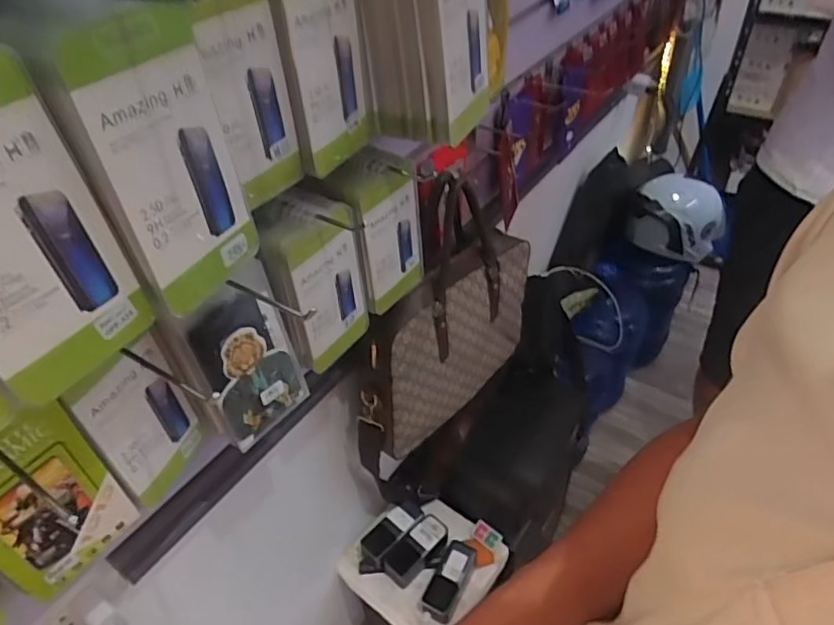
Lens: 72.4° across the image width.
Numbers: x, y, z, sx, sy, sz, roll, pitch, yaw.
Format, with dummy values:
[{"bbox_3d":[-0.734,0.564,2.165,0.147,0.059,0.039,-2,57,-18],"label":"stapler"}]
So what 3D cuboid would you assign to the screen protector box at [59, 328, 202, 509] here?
[{"bbox_3d":[-0.225,0.092,0.469,0.019,0.148,0.085,11,43,16],"label":"screen protector box"}]

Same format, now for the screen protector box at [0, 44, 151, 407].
[{"bbox_3d":[-0.199,-0.036,0.282,0.022,0.159,0.084,15,45,20],"label":"screen protector box"}]

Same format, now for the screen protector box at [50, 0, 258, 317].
[{"bbox_3d":[-0.138,-0.087,0.333,0.013,0.168,0.088,13,43,21],"label":"screen protector box"}]

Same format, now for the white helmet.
[{"bbox_3d":[0.738,-0.270,1.613,0.239,0.178,0.222,11,43,16],"label":"white helmet"}]

